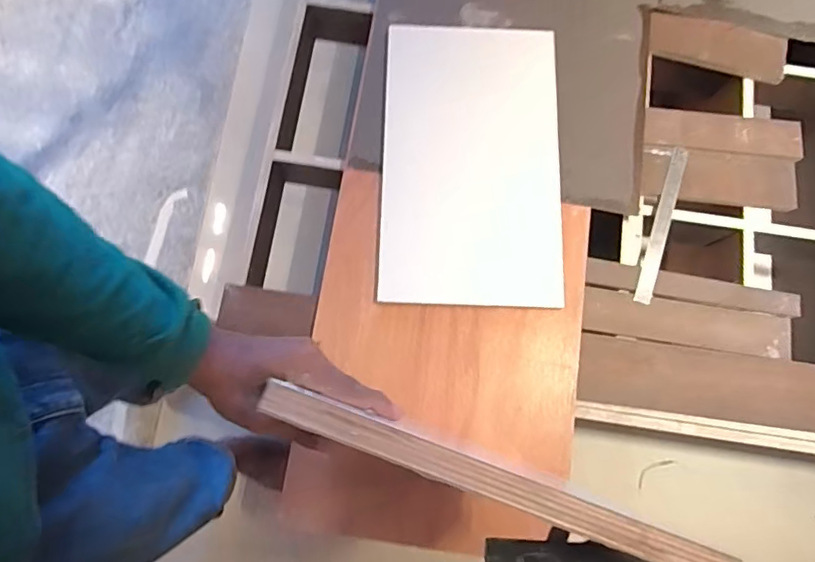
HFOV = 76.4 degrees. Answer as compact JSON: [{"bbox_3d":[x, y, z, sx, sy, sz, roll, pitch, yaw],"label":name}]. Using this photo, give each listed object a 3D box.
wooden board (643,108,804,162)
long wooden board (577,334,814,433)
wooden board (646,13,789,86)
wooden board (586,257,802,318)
[{"bbox_3d":[0.617,-0.288,1.013,0.297,0.019,0.094,4,77,0],"label":"wooden board"},{"bbox_3d":[0.689,0.200,0.902,0.770,0.026,0.118,7,77,0],"label":"long wooden board"},{"bbox_3d":[0.636,-0.486,1.061,0.280,0.011,0.100,15,78,2],"label":"wooden board"},{"bbox_3d":[0.520,0.013,0.944,0.380,0.013,0.050,10,77,1],"label":"wooden board"}]

